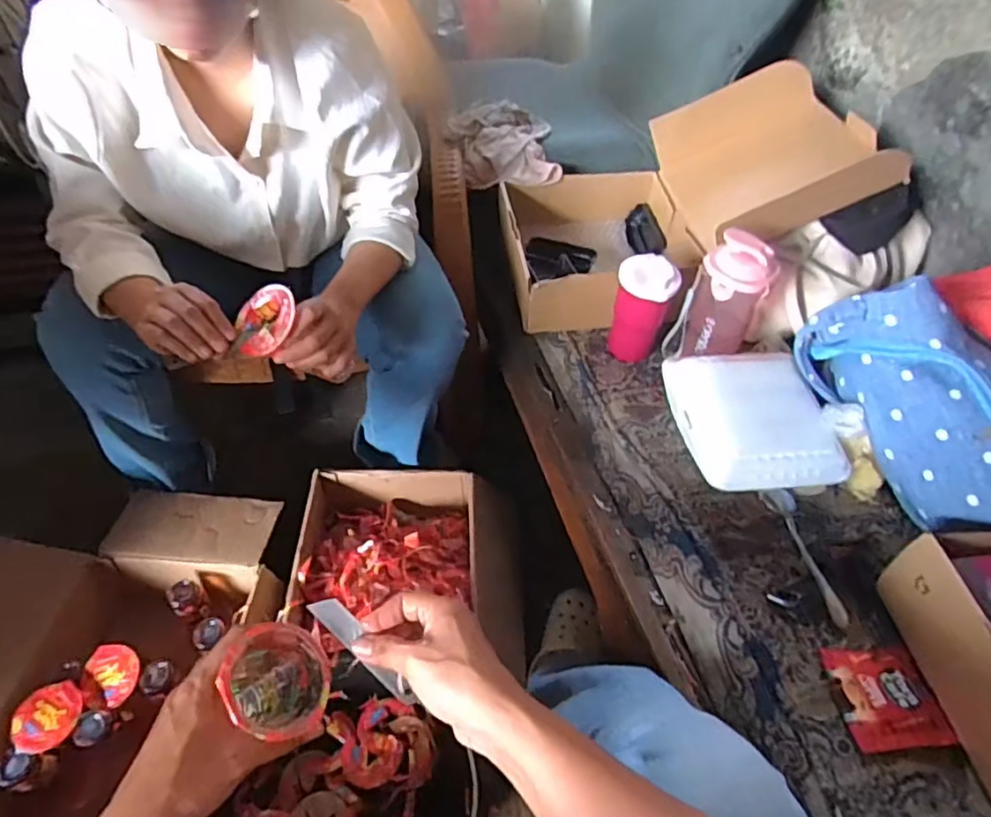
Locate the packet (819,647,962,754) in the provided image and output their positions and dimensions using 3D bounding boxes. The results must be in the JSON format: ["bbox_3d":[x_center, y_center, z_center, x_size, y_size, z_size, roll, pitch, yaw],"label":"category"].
[{"bbox_3d":[0.362,0.260,0.560,0.100,0.009,0.090,-1,48,-5],"label":"packet"}]

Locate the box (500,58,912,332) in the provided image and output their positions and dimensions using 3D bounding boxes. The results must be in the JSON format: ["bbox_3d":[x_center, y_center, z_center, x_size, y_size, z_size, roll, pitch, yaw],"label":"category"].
[{"bbox_3d":[0.255,-0.305,0.895,0.457,0.275,0.304,1,47,-3],"label":"box"}]

